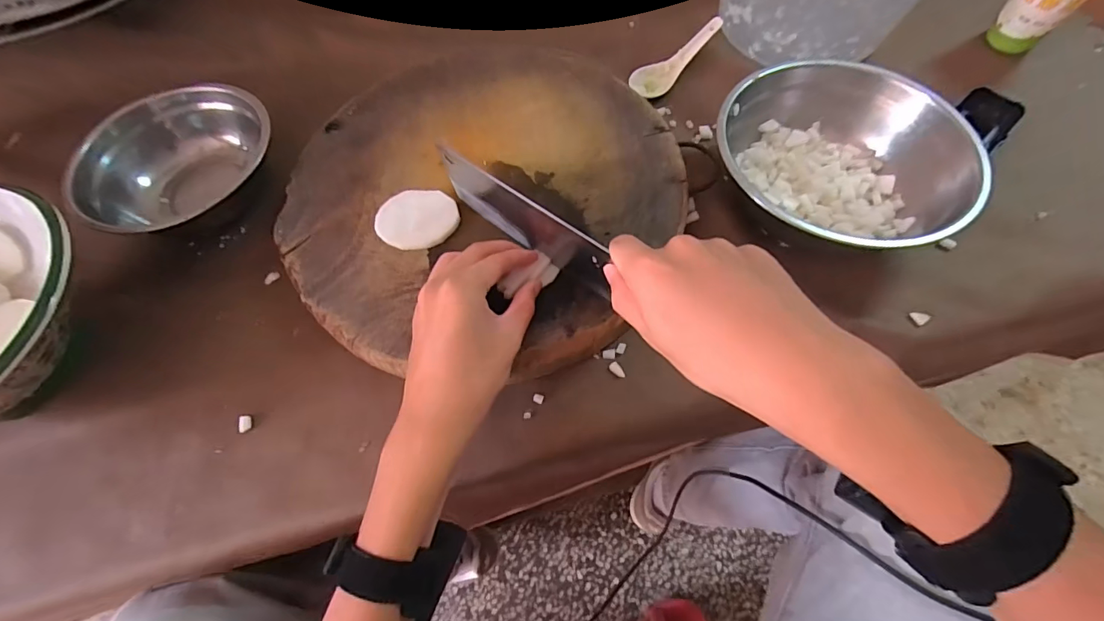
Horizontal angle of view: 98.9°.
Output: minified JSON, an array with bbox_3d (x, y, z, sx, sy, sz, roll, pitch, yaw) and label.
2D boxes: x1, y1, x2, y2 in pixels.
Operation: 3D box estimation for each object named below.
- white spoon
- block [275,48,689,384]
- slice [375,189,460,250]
[{"bbox_3d":[0.138,-0.278,0.520,0.114,0.016,0.040,-39,67,4],"label":"white spoon"},{"bbox_3d":[-0.065,-0.112,0.439,0.340,0.042,0.354,-1,64,2],"label":"block"},{"bbox_3d":[-0.115,-0.077,0.401,0.066,0.012,0.054,5,64,5],"label":"slice"}]

